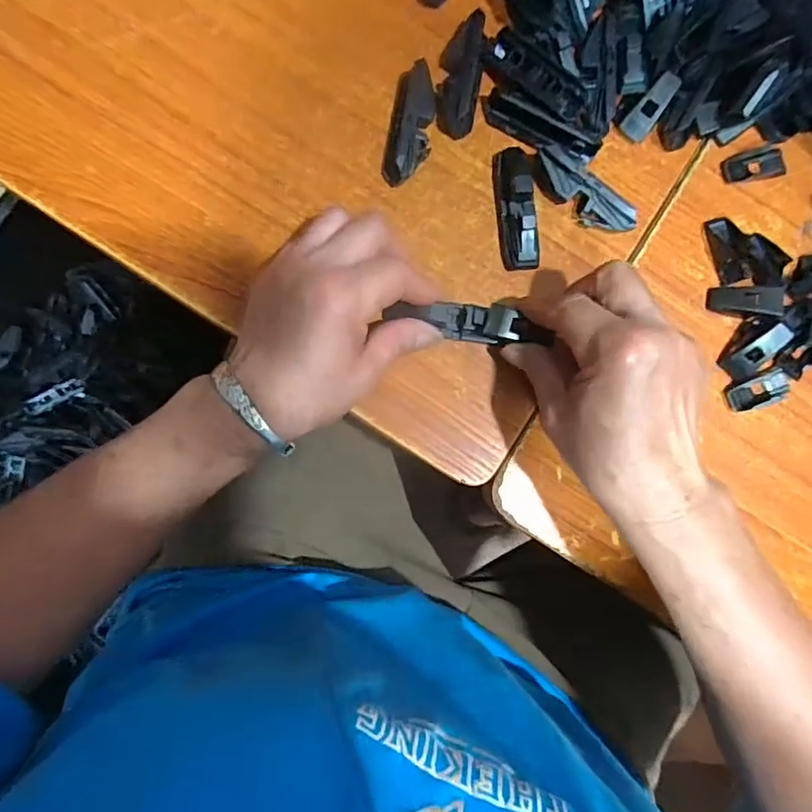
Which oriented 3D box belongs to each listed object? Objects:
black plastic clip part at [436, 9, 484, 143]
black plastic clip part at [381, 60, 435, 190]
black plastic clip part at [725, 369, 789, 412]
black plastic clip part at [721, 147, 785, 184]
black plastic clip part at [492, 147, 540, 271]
[{"bbox_3d":[0.034,-0.206,0.339,0.026,0.018,0.072,8,87,-5],"label":"black plastic clip part"},{"bbox_3d":[0.003,-0.171,0.335,0.026,0.021,0.073,10,87,-5],"label":"black plastic clip part"},{"bbox_3d":[0.222,-0.010,0.343,0.040,0.007,0.018,-20,89,-6],"label":"black plastic clip part"},{"bbox_3d":[0.225,-0.156,0.354,0.040,0.005,0.018,-10,88,-6],"label":"black plastic clip part"},{"bbox_3d":[0.069,-0.121,0.334,0.023,0.022,0.075,-7,88,-6],"label":"black plastic clip part"}]

